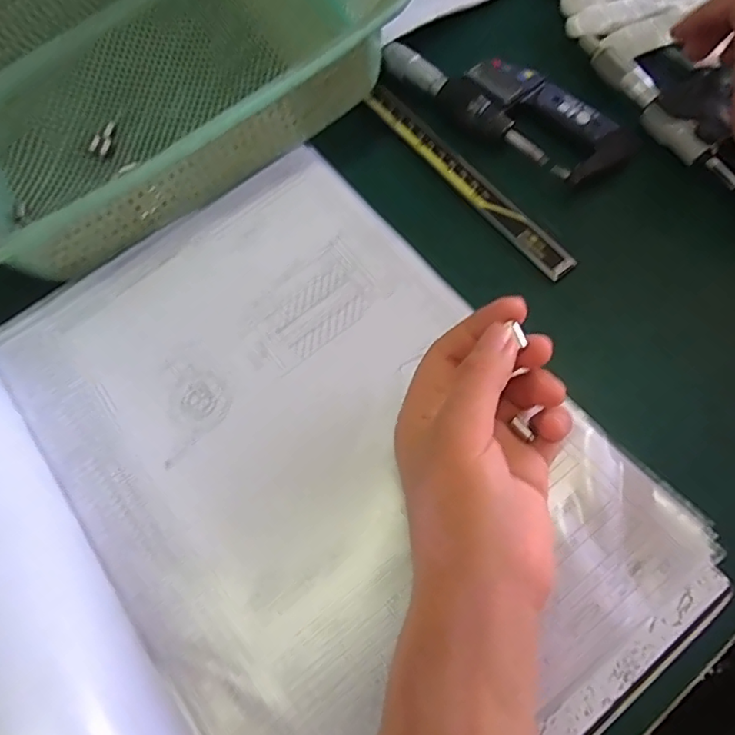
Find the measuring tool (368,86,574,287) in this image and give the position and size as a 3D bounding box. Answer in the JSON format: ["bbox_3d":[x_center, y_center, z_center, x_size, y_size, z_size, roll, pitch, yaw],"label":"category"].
[{"bbox_3d":[0.057,-0.115,0.332,0.017,0.004,0.172,-39,71,-4],"label":"measuring tool"}]

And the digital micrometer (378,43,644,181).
[{"bbox_3d":[0.082,-0.160,0.348,0.159,0.032,0.052,36,74,16],"label":"digital micrometer"}]

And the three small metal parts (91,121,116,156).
[{"bbox_3d":[-0.175,-0.152,0.366,0.012,0.004,0.024,12,69,8],"label":"three small metal parts"}]

